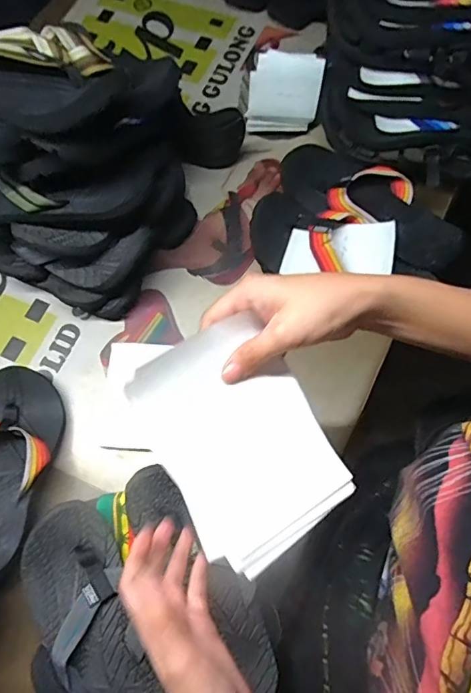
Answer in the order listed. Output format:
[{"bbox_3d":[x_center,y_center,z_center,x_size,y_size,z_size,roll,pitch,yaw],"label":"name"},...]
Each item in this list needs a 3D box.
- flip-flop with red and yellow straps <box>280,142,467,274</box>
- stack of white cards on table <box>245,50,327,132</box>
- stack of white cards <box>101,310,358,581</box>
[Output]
[{"bbox_3d":[0.187,-0.206,0.680,0.280,0.046,0.114,39,76,15],"label":"flip-flop with red and yellow straps"},{"bbox_3d":[0.085,-0.439,0.832,0.122,0.035,0.167,5,70,5],"label":"stack of white cards on table"},{"bbox_3d":[-0.005,0.064,0.344,0.121,0.015,0.179,-38,98,-7],"label":"stack of white cards"}]

